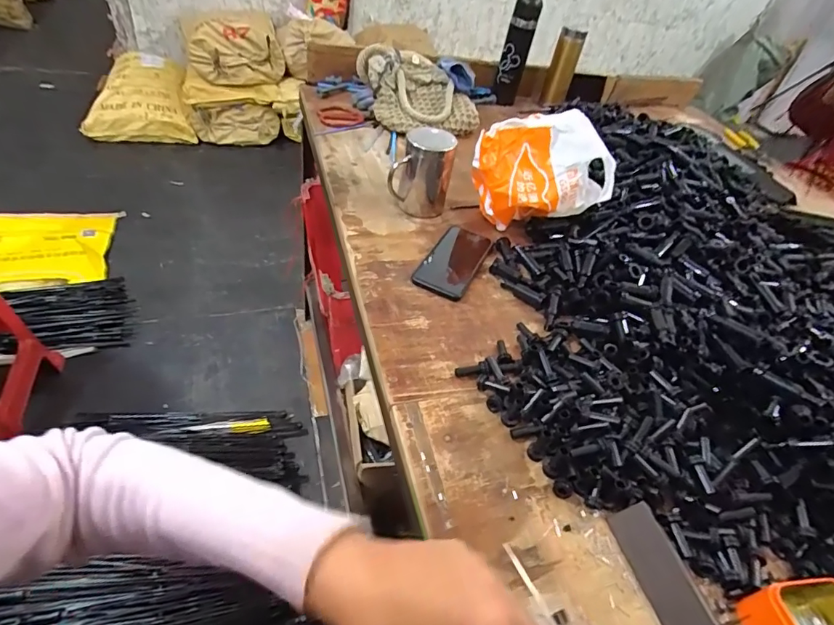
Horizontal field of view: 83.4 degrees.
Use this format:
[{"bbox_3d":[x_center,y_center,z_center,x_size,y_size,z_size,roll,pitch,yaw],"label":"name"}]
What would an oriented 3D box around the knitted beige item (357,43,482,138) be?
[{"bbox_3d":[0.004,-0.483,1.002,0.260,0.129,0.207,4,44,-8],"label":"knitted beige item"}]

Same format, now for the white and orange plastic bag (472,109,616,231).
[{"bbox_3d":[0.190,-0.217,0.724,0.217,0.140,0.115,-1,46,-14],"label":"white and orange plastic bag"}]

